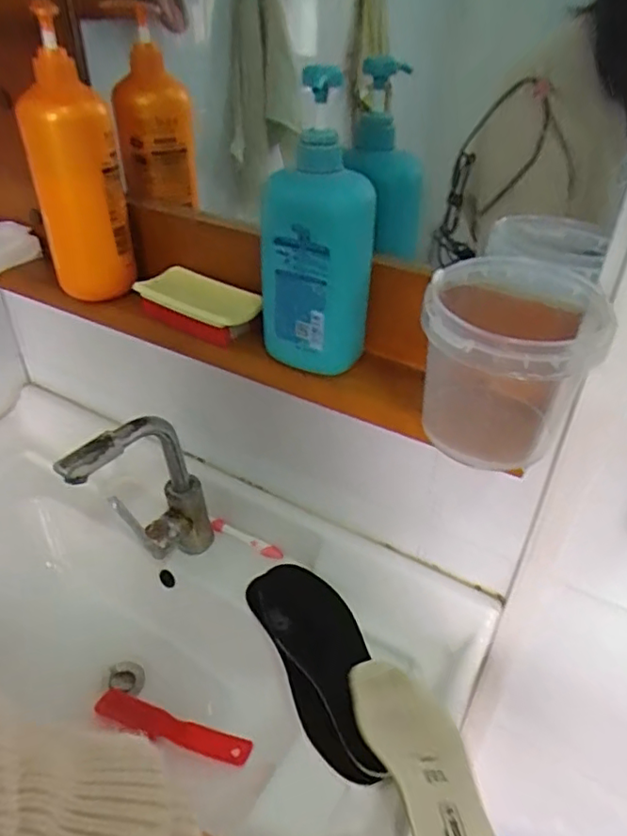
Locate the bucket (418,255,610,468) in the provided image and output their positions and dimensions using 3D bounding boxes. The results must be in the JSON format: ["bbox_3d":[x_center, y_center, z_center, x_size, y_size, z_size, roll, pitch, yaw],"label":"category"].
[{"bbox_3d":[0.141,-0.036,0.453,0.117,0.129,0.144,14,37,15],"label":"bucket"}]

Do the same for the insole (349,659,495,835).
[{"bbox_3d":[0.104,0.320,0.533,0.086,0.015,0.273,-6,19,-11],"label":"insole"}]

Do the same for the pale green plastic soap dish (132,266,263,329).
[{"bbox_3d":[-0.119,-0.126,0.616,0.146,0.024,0.058,22,40,25],"label":"pale green plastic soap dish"}]

